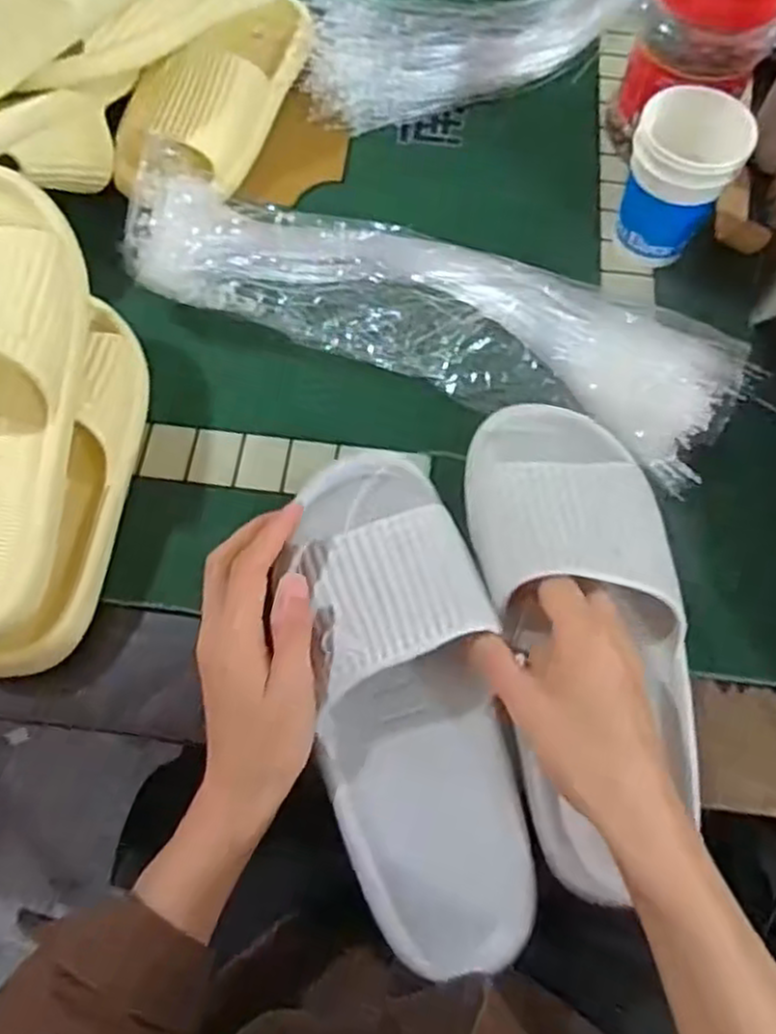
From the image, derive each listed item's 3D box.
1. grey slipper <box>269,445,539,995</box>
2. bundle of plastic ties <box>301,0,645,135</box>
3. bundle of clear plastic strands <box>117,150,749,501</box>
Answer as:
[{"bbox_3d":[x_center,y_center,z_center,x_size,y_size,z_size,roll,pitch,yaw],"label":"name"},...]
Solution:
[{"bbox_3d":[0.010,0.091,0.392,0.095,0.066,0.269,-11,77,-5],"label":"grey slipper"},{"bbox_3d":[0.114,-0.459,0.654,0.426,0.029,0.175,-23,68,-10],"label":"bundle of plastic ties"},{"bbox_3d":[0.025,-0.142,0.480,0.395,0.052,0.121,21,68,9],"label":"bundle of clear plastic strands"}]

